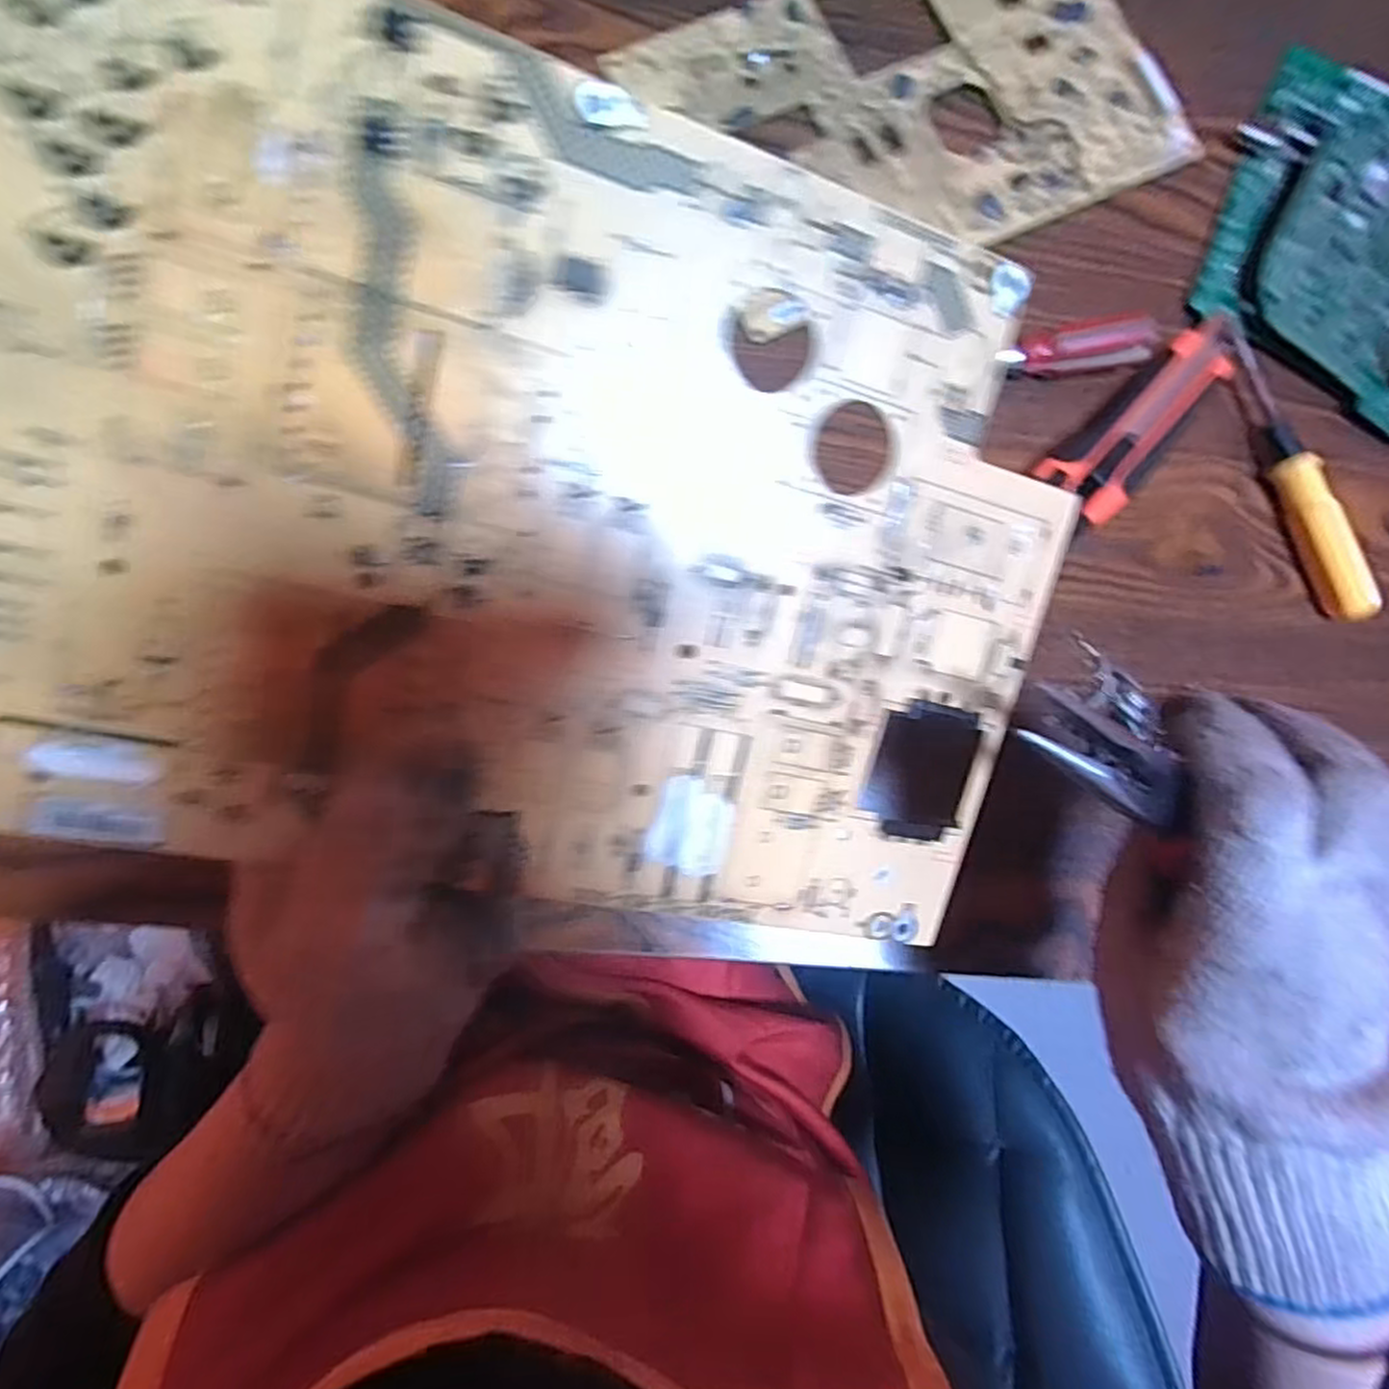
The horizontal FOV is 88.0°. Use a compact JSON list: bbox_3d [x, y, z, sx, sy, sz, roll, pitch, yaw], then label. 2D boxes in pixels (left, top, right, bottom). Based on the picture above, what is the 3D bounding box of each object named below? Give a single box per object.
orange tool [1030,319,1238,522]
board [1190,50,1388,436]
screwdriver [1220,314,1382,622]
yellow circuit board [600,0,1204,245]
[{"bbox_3d":[0.226,-0.137,0.359,0.133,0.018,0.039,-42,88,-8],"label":"orange tool"},{"bbox_3d":[0.362,-0.251,0.386,0.146,0.022,0.199,26,82,-1],"label":"board"},{"bbox_3d":[0.302,-0.117,0.364,0.017,0.022,0.165,-17,85,-7],"label":"screwdriver"},{"bbox_3d":[0.116,-0.306,0.373,0.261,0.007,0.167,-27,86,-7],"label":"yellow circuit board"}]

